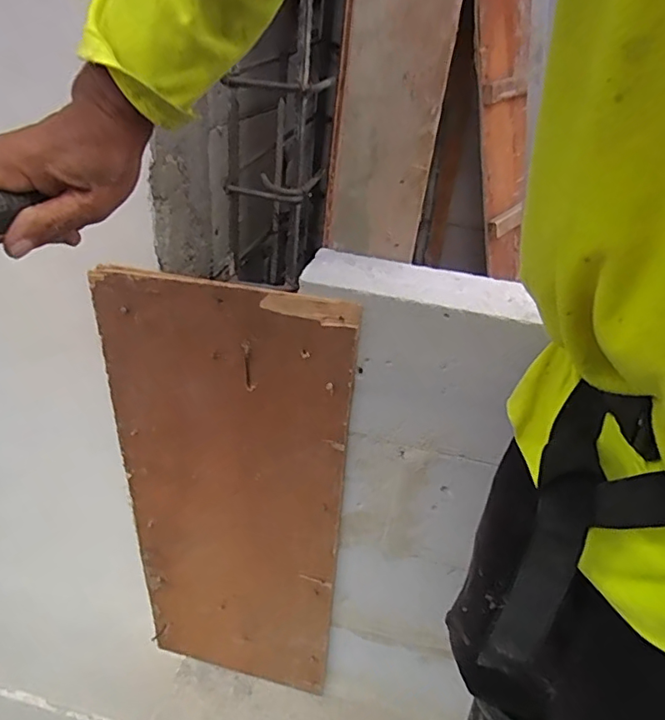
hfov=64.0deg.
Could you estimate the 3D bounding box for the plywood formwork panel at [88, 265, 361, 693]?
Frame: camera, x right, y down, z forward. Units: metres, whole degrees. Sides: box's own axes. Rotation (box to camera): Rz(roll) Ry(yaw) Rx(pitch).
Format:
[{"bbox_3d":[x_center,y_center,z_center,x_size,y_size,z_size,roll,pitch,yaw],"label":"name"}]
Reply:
[{"bbox_3d":[-0.155,0.239,0.801,0.323,0.767,0.013,11,33,7],"label":"plywood formwork panel"}]

